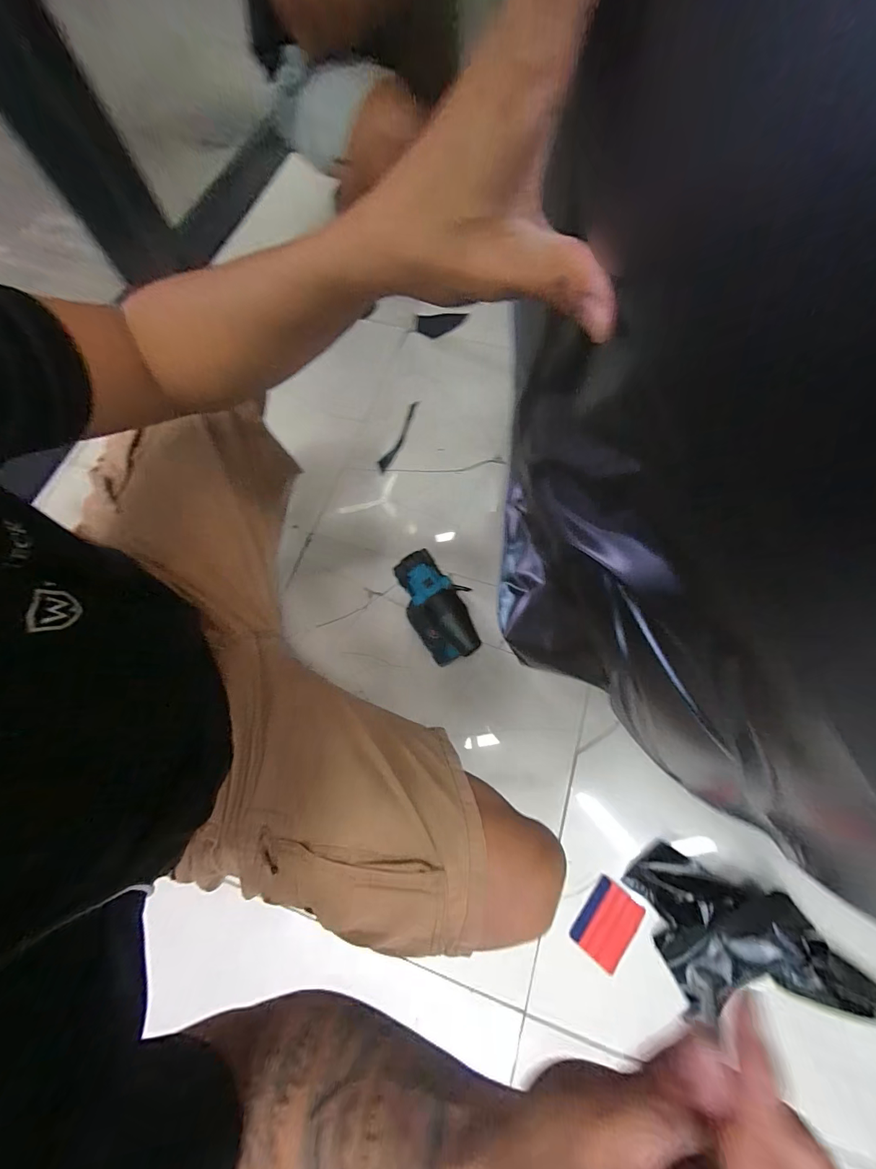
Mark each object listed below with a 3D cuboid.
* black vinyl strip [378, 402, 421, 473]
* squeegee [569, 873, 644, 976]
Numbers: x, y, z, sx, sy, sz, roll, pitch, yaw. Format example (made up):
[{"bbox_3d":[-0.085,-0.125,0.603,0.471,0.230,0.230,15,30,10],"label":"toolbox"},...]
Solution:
[{"bbox_3d":[-0.086,-0.338,0.911,0.029,0.013,0.201,22,72,10],"label":"black vinyl strip"},{"bbox_3d":[0.246,0.492,0.577,0.067,0.004,0.095,26,62,42],"label":"squeegee"}]

